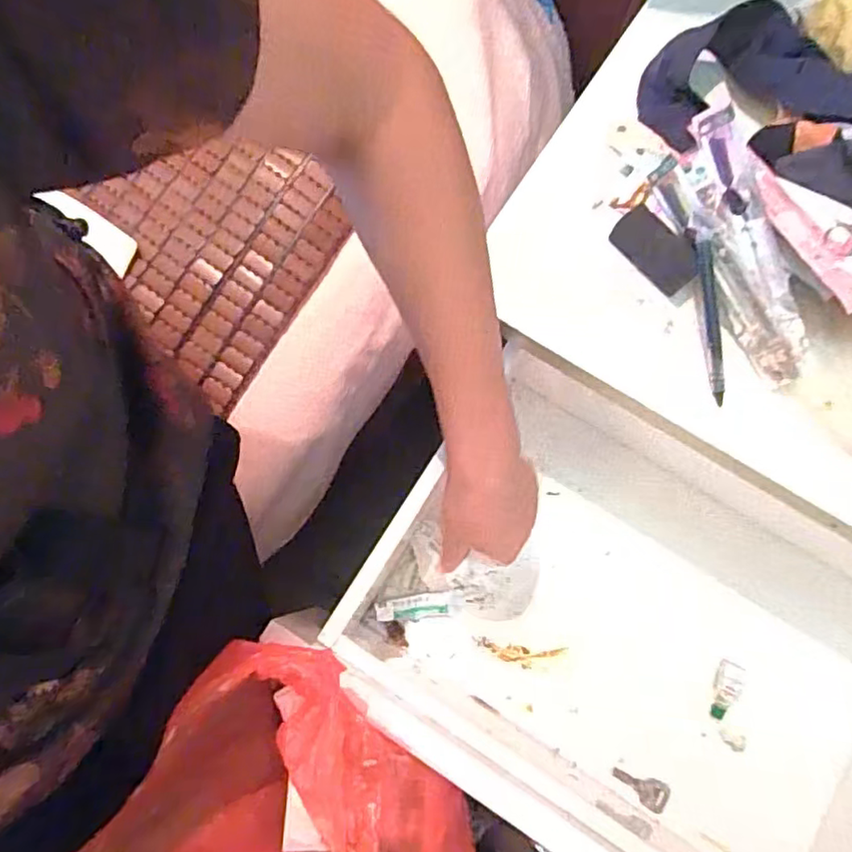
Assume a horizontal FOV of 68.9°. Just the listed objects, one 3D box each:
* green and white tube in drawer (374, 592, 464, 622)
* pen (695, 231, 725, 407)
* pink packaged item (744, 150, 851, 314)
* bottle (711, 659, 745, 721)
[{"bbox_3d":[-0.006,0.167,0.569,0.079,0.006,0.023,-5,75,-2],"label":"green and white tube in drawer"},{"bbox_3d":[0.201,-0.075,0.434,0.016,0.014,0.117,-6,89,-2],"label":"pen"},{"bbox_3d":[0.263,-0.130,0.413,0.063,0.015,0.132,-42,74,-6],"label":"pink packaged item"},{"bbox_3d":[0.266,0.234,0.548,0.017,0.024,0.050,24,76,5],"label":"bottle"}]

